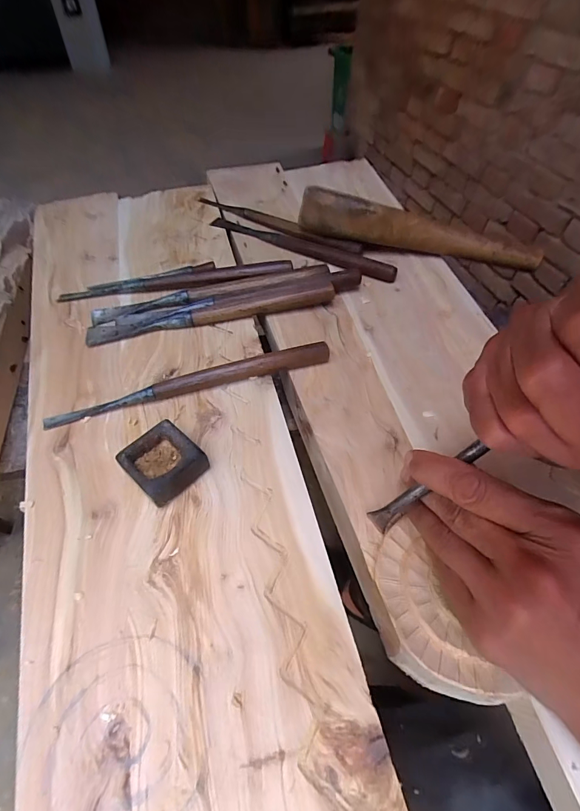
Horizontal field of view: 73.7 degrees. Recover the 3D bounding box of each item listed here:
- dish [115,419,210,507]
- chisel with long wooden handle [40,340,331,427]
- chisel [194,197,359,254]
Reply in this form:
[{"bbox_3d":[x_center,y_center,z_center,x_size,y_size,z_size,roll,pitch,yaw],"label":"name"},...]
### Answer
[{"bbox_3d":[-0.092,0.045,0.286,0.051,0.029,0.046,34,60,23],"label":"dish"},{"bbox_3d":[-0.086,-0.021,0.338,0.247,0.020,0.014,-13,54,-9],"label":"chisel with long wooden handle"},{"bbox_3d":[-0.024,-0.243,0.510,0.261,0.019,0.022,29,58,20],"label":"chisel"}]

